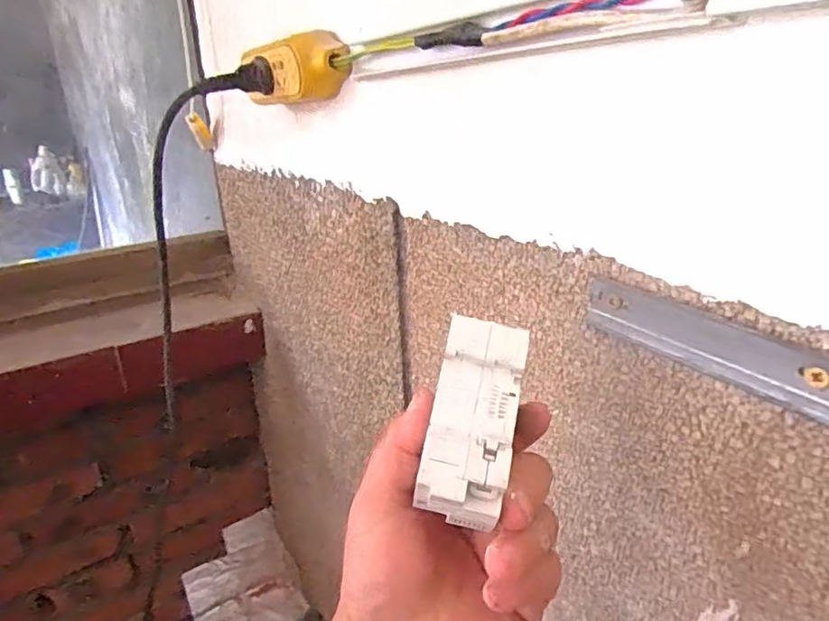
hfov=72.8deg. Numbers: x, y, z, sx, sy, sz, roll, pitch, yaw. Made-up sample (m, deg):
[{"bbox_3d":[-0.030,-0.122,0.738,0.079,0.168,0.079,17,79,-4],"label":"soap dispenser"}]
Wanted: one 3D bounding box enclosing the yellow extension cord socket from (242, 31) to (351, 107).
[{"bbox_3d":[-0.111,-0.224,0.528,0.044,0.057,0.138,-20,29,-35],"label":"yellow extension cord socket"}]

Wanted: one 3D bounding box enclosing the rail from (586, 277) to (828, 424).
[{"bbox_3d":[0.150,0.017,0.292,0.006,0.031,0.144,-17,27,-31],"label":"rail"}]

